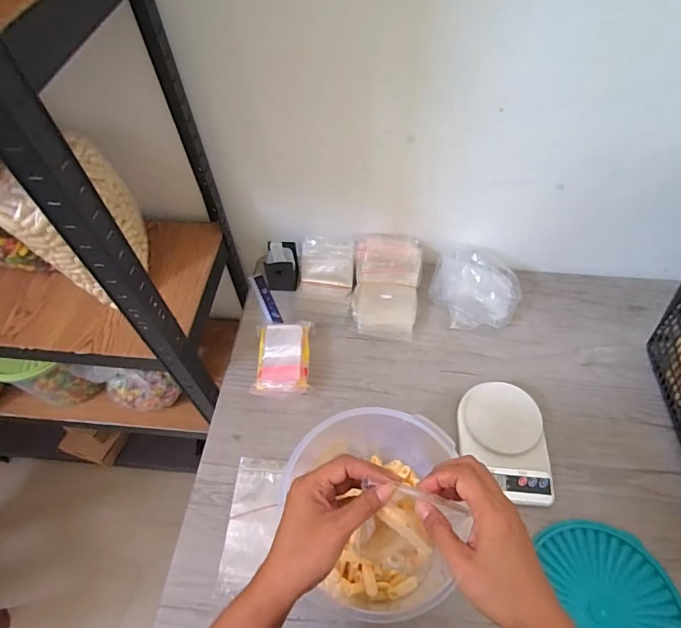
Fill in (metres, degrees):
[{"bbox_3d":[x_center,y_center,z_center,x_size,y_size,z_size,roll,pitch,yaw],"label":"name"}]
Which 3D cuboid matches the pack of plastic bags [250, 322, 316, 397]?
[{"bbox_3d":[-0.097,0.073,0.744,0.096,0.039,0.146,-3,56,0],"label":"pack of plastic bags"}]

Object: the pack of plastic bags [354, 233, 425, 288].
[{"bbox_3d":[0.094,-0.104,0.825,0.128,0.026,0.099,1,80,-4],"label":"pack of plastic bags"}]

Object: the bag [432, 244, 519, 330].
[{"bbox_3d":[0.251,-0.047,0.795,0.159,0.077,0.135,8,57,7],"label":"bag"}]

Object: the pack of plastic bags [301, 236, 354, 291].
[{"bbox_3d":[-0.024,-0.102,0.846,0.103,0.091,0.028,7,17,9],"label":"pack of plastic bags"}]

